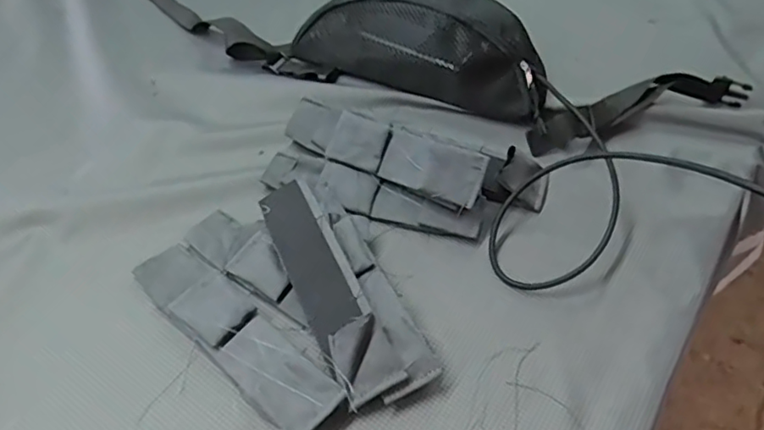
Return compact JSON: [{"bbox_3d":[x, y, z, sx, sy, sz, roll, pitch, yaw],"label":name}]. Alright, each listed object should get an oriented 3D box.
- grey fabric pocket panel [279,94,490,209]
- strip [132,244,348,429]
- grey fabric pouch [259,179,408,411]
[{"bbox_3d":[-0.001,-0.061,0.533,0.202,0.011,0.048,22,88,27],"label":"grey fabric pocket panel"},{"bbox_3d":[-0.109,0.084,0.423,0.196,0.020,0.047,36,57,26],"label":"strip"},{"bbox_3d":[-0.045,0.046,0.442,0.042,0.018,0.198,-23,51,-14],"label":"grey fabric pouch"}]

